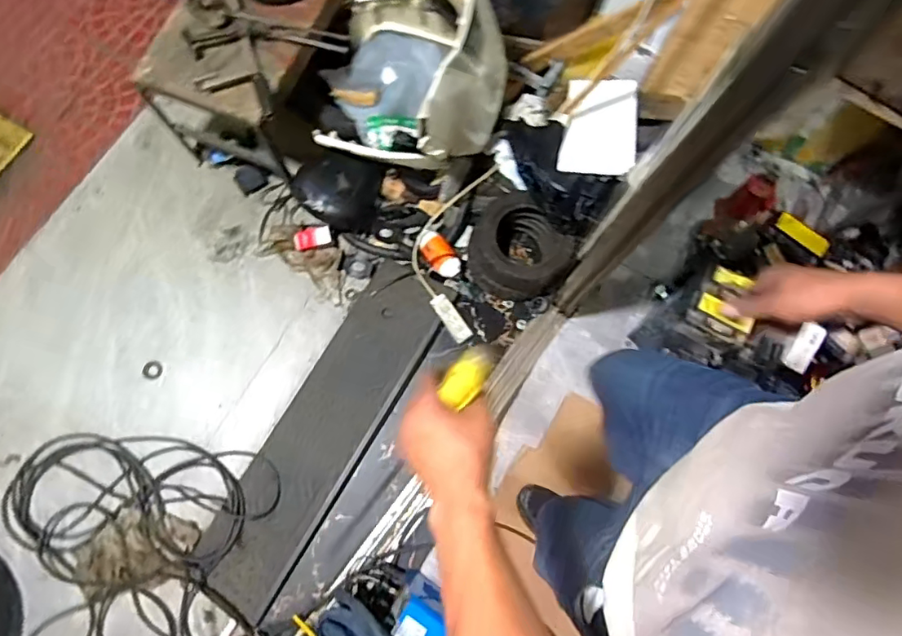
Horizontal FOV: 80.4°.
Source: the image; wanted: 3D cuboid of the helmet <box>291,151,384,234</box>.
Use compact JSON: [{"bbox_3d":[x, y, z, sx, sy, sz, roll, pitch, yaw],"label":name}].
[{"bbox_3d":[-0.345,-0.361,1.509,0.256,0.155,0.182,12,76,0],"label":"helmet"}]

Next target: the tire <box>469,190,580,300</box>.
[{"bbox_3d":[0.187,-0.193,1.428,0.278,0.206,0.252,24,76,4],"label":"tire"}]

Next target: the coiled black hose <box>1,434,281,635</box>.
[{"bbox_3d":[-0.798,0.570,1.355,0.647,0.039,0.578,-10,75,-2],"label":"coiled black hose"}]

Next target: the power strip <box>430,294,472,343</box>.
[{"bbox_3d":[-0.001,0.001,1.467,0.049,0.027,0.149,-33,79,-10],"label":"power strip"}]

